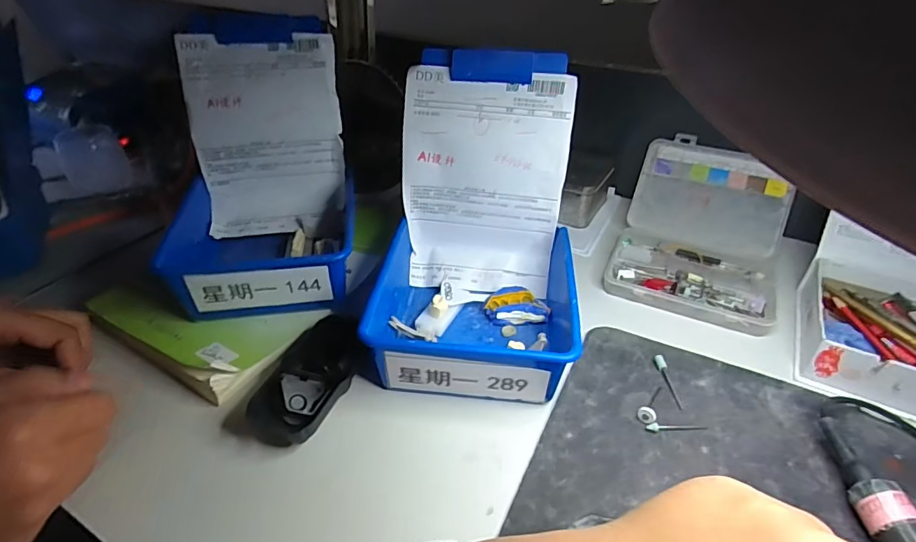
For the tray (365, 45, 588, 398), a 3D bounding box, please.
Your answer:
[{"bbox_3d":[0.019,-0.036,0.396,0.153,0.178,0.213,5,40,5],"label":"tray"}]

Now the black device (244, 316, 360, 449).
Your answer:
[{"bbox_3d":[-0.110,0.078,0.371,0.061,0.031,0.113,8,40,8],"label":"black device"}]

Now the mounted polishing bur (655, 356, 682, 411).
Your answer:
[{"bbox_3d":[0.164,0.085,0.380,0.008,0.004,0.050,1,39,0],"label":"mounted polishing bur"}]

